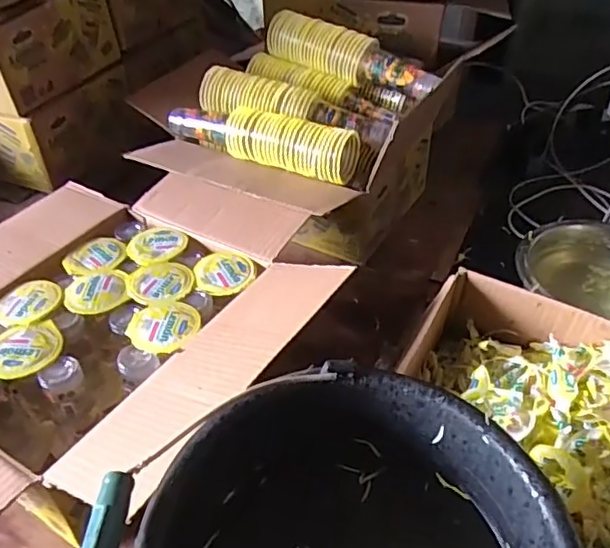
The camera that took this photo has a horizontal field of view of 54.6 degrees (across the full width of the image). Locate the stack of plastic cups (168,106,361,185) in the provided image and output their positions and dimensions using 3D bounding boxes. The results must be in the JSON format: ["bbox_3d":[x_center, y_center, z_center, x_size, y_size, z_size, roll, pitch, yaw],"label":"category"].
[{"bbox_3d":[-0.071,-0.204,0.865,0.300,0.071,0.072,19,45,20],"label":"stack of plastic cups"}]

